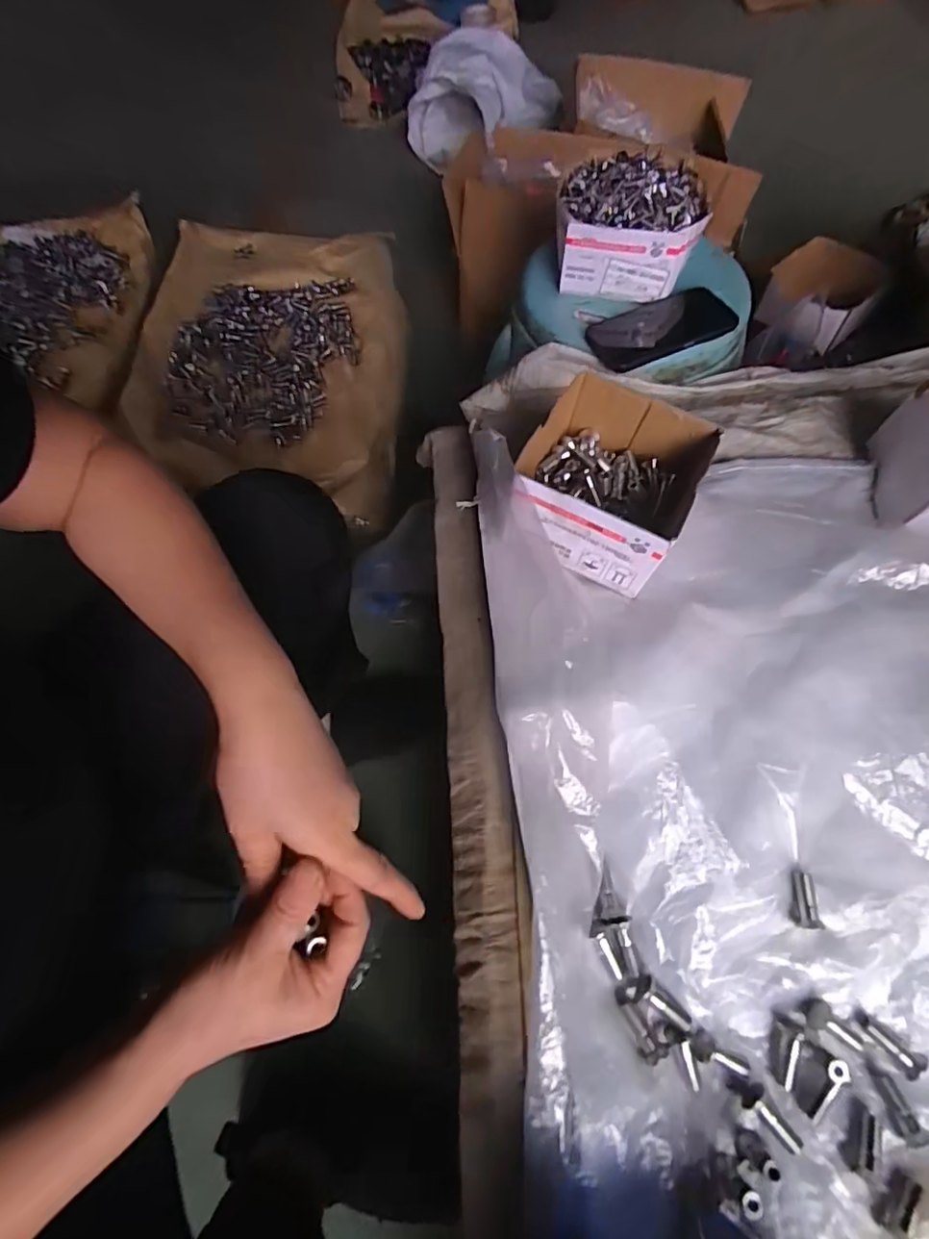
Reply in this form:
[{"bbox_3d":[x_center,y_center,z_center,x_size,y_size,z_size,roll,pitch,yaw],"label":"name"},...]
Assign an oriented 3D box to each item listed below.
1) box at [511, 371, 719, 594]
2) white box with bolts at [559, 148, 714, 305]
[{"bbox_3d":[0.124,-0.117,0.472,0.130,0.073,0.148,26,67,12],"label":"box"},{"bbox_3d":[0.189,-0.461,0.657,0.161,0.087,0.144,11,65,6],"label":"white box with bolts"}]

